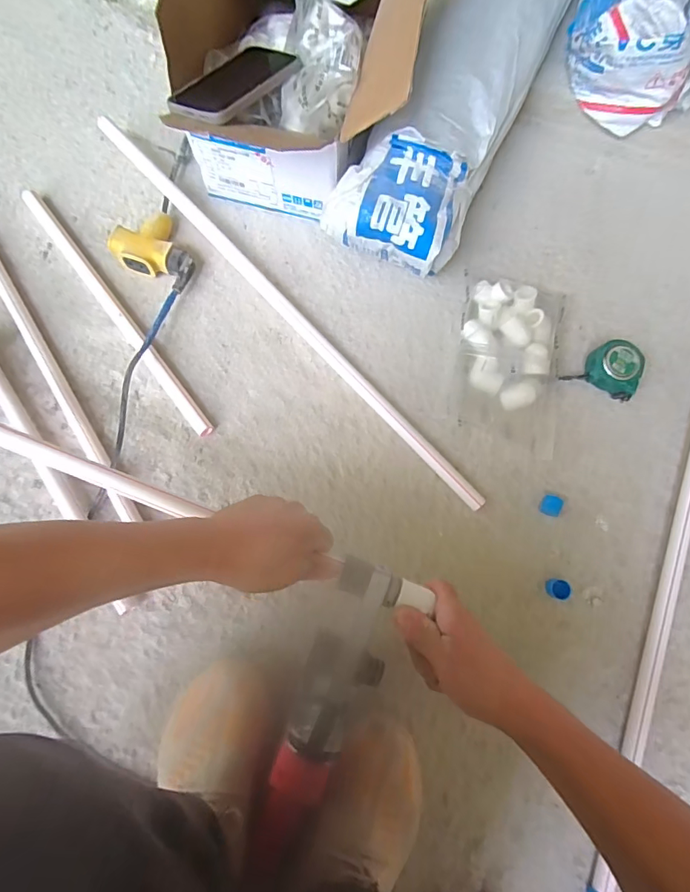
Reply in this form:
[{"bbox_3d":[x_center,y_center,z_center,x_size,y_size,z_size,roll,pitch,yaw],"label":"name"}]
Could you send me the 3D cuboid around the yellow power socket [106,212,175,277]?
[{"bbox_3d":[-0.276,-0.287,0.666,0.081,0.041,0.093,7,78,1],"label":"yellow power socket"}]

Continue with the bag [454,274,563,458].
[{"bbox_3d":[0.217,-0.111,0.629,0.133,0.035,0.228,10,78,1],"label":"bag"}]

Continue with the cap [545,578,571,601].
[{"bbox_3d":[0.251,0.170,0.569,0.023,0.028,0.022,0,78,-1],"label":"cap"}]

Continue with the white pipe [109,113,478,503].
[{"bbox_3d":[-0.087,-0.195,0.649,0.025,0.027,0.745,-42,82,-9],"label":"white pipe"}]

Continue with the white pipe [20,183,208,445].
[{"bbox_3d":[-0.310,-0.184,0.643,0.019,0.014,0.439,-38,81,-8],"label":"white pipe"}]

